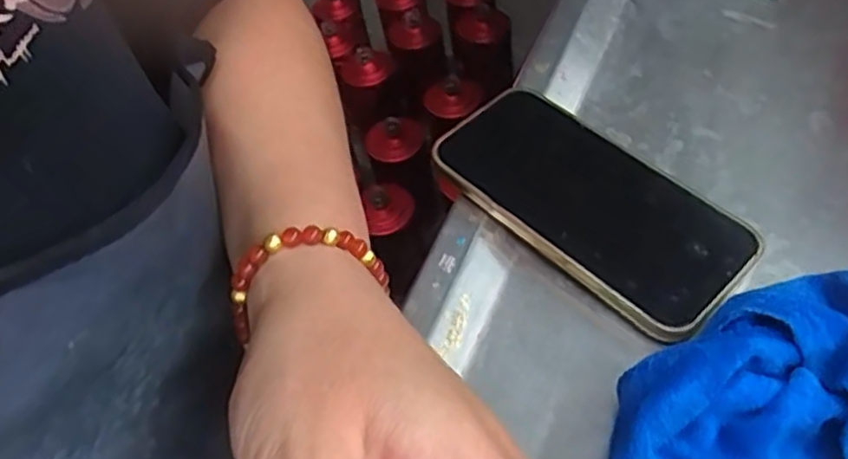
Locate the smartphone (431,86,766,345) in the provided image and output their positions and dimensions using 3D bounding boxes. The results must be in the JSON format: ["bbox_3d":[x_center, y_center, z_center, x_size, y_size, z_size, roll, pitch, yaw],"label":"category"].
[{"bbox_3d":[0.083,-0.017,0.341,0.156,0.016,0.081,38,59,25],"label":"smartphone"}]

